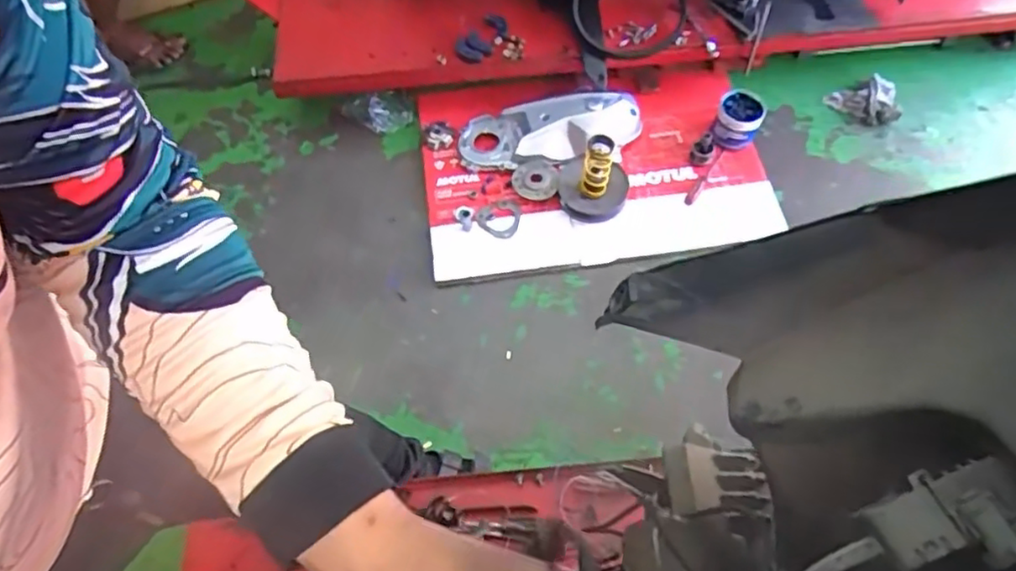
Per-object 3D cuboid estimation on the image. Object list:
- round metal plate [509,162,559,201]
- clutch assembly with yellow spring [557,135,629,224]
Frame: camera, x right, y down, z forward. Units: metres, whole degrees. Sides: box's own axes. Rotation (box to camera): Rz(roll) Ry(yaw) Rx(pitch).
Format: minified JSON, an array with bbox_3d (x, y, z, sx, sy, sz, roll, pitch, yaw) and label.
[{"bbox_3d":[0.062,-0.242,1.516,0.109,0.021,0.094,5,63,6],"label":"round metal plate"},{"bbox_3d":[0.192,-0.236,1.470,0.150,0.169,0.138,8,63,7],"label":"clutch assembly with yellow spring"}]

